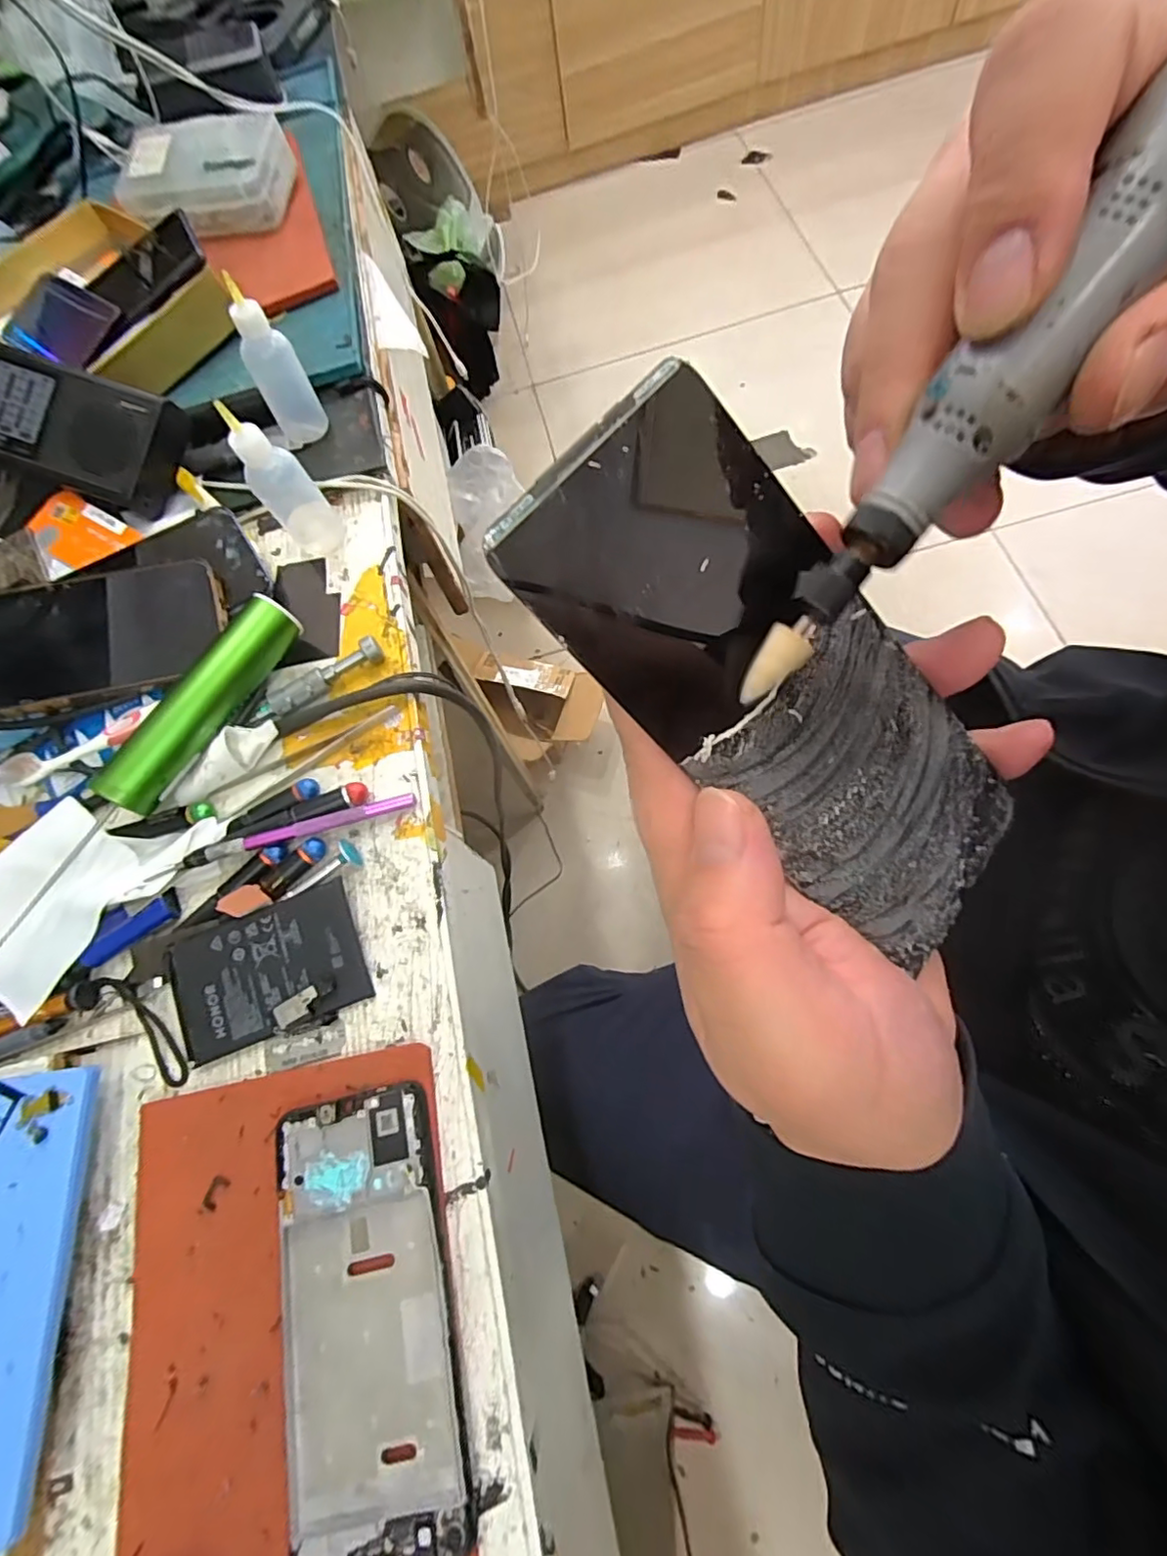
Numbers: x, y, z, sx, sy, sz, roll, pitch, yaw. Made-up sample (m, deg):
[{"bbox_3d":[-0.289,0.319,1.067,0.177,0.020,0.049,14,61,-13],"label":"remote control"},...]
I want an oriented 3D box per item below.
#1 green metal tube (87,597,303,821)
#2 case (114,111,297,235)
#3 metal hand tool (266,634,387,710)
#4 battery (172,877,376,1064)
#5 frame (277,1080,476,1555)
[{"bbox_3d":[-0.224,-0.043,0.357,0.030,0.036,0.142,24,75,16],"label":"green metal tube"},{"bbox_3d":[-0.353,-0.565,0.561,0.151,0.048,0.108,-8,68,6],"label":"case"},{"bbox_3d":[-0.160,-0.064,0.372,0.075,0.017,0.014,-31,68,-4],"label":"metal hand tool"},{"bbox_3d":[-0.166,0.098,0.312,0.096,0.009,0.064,-18,68,-6],"label":"battery"},{"bbox_3d":[-0.094,0.225,0.256,0.070,0.011,0.161,-15,68,3],"label":"frame"}]

